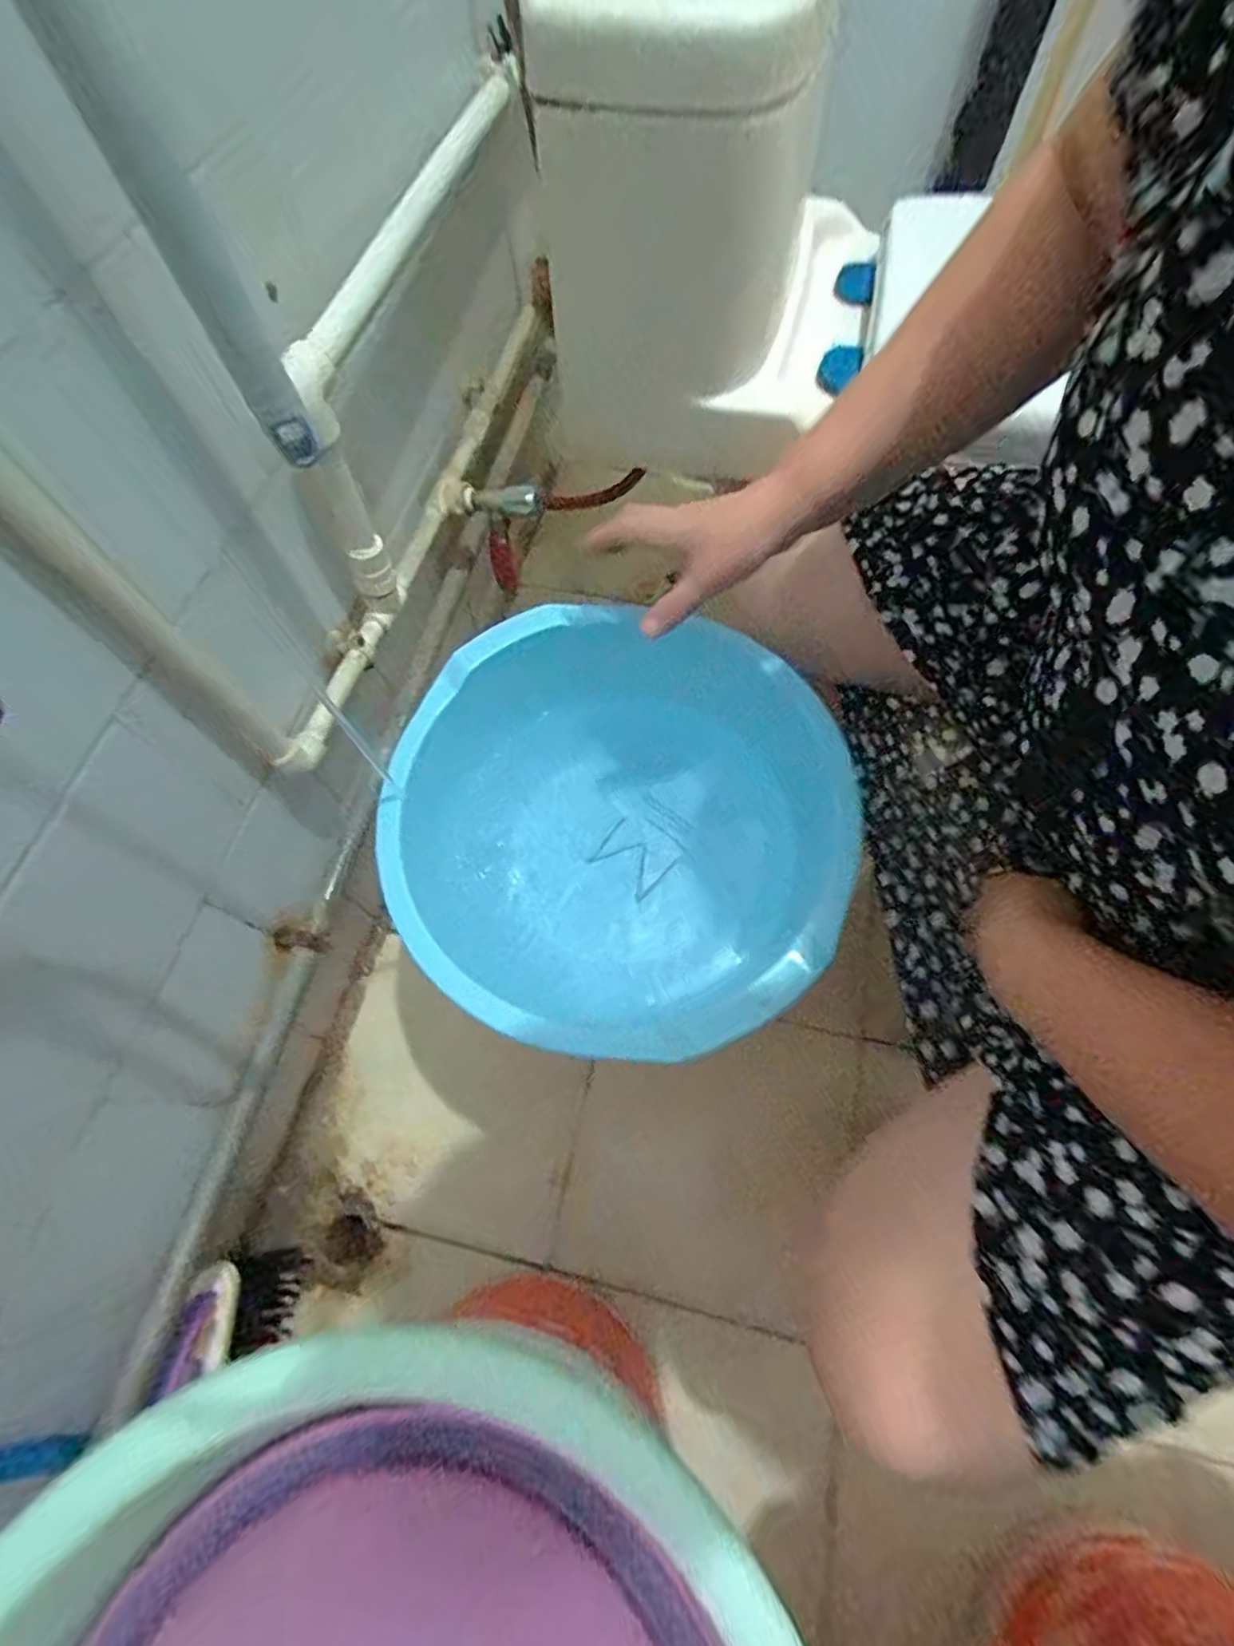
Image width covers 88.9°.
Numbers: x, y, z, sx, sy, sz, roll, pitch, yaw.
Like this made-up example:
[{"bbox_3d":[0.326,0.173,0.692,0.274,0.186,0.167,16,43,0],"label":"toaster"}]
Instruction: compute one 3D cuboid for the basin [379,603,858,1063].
[{"bbox_3d":[0.007,0.005,0.525,0.324,0.137,0.353,-1,65,2],"label":"basin"}]

